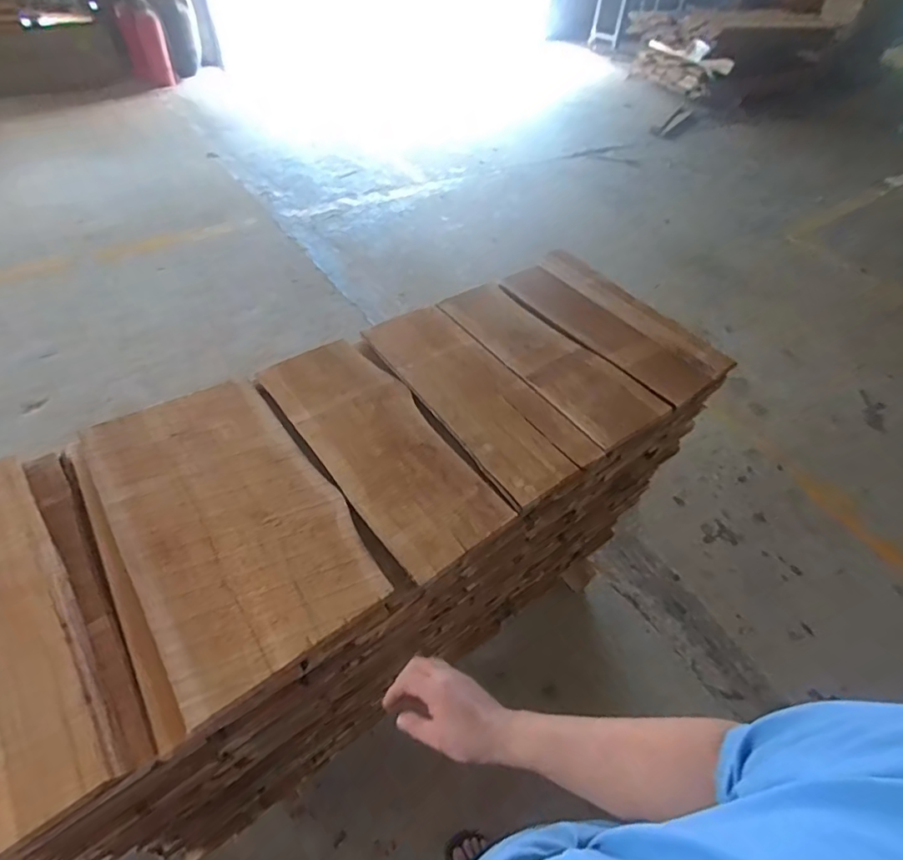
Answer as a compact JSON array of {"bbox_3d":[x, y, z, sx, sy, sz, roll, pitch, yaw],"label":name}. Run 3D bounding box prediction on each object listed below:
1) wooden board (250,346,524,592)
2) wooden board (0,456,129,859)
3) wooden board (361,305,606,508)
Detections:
[{"bbox_3d":[-0.129,0.012,0.879,0.206,0.015,0.520,-26,54,-29],"label":"wooden board"},{"bbox_3d":[-0.552,0.228,0.622,0.129,0.028,0.499,-27,55,-30],"label":"wooden board"},{"bbox_3d":[0.042,-0.089,0.980,0.202,0.019,0.521,-24,53,-27],"label":"wooden board"}]

